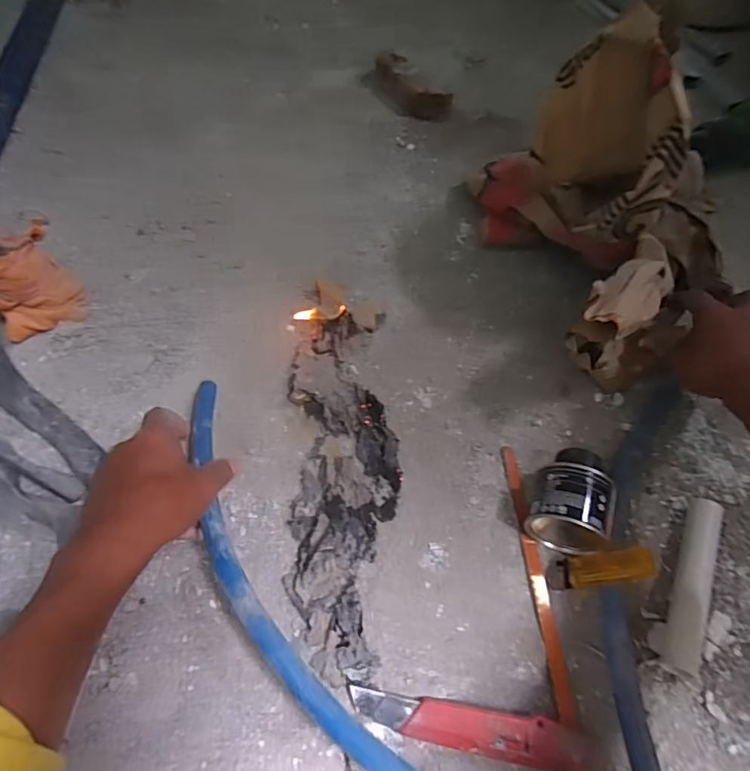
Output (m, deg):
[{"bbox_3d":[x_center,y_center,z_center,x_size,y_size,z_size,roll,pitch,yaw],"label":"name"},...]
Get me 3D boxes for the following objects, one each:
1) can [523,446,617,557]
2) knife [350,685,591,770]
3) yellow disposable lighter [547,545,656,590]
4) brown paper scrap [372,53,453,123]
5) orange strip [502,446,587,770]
[{"bbox_3d":[0.173,0.099,0.440,0.067,0.064,0.081,22,57,11],"label":"can"},{"bbox_3d":[0.069,0.246,0.361,0.170,0.015,0.027,9,56,2],"label":"knife"},{"bbox_3d":[0.184,0.150,0.415,0.083,0.014,0.026,-20,52,24],"label":"yellow disposable lighter"},{"bbox_3d":[0.051,-0.509,0.864,0.064,0.049,0.203,-28,62,-21],"label":"brown paper scrap"},{"bbox_3d":[0.141,0.186,0.411,0.016,0.009,0.300,-2,56,-6],"label":"orange strip"}]

